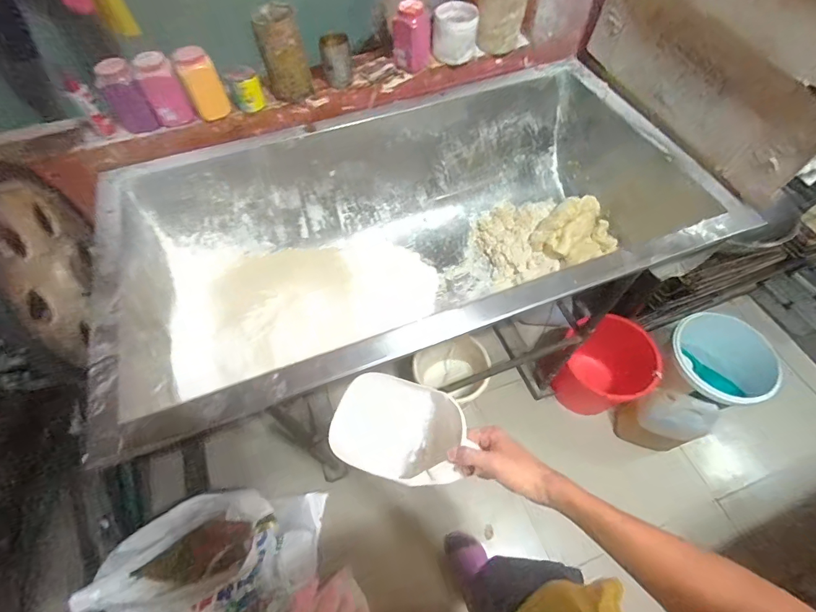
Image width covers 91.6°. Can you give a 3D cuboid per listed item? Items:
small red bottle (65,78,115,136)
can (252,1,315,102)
[{"bbox_3d":[-0.696,-0.432,0.873,0.034,0.130,0.036,-33,63,-17],"label":"small red bottle"},{"bbox_3d":[-0.300,-0.605,0.956,0.103,0.168,0.100,-15,59,-8],"label":"can"}]

